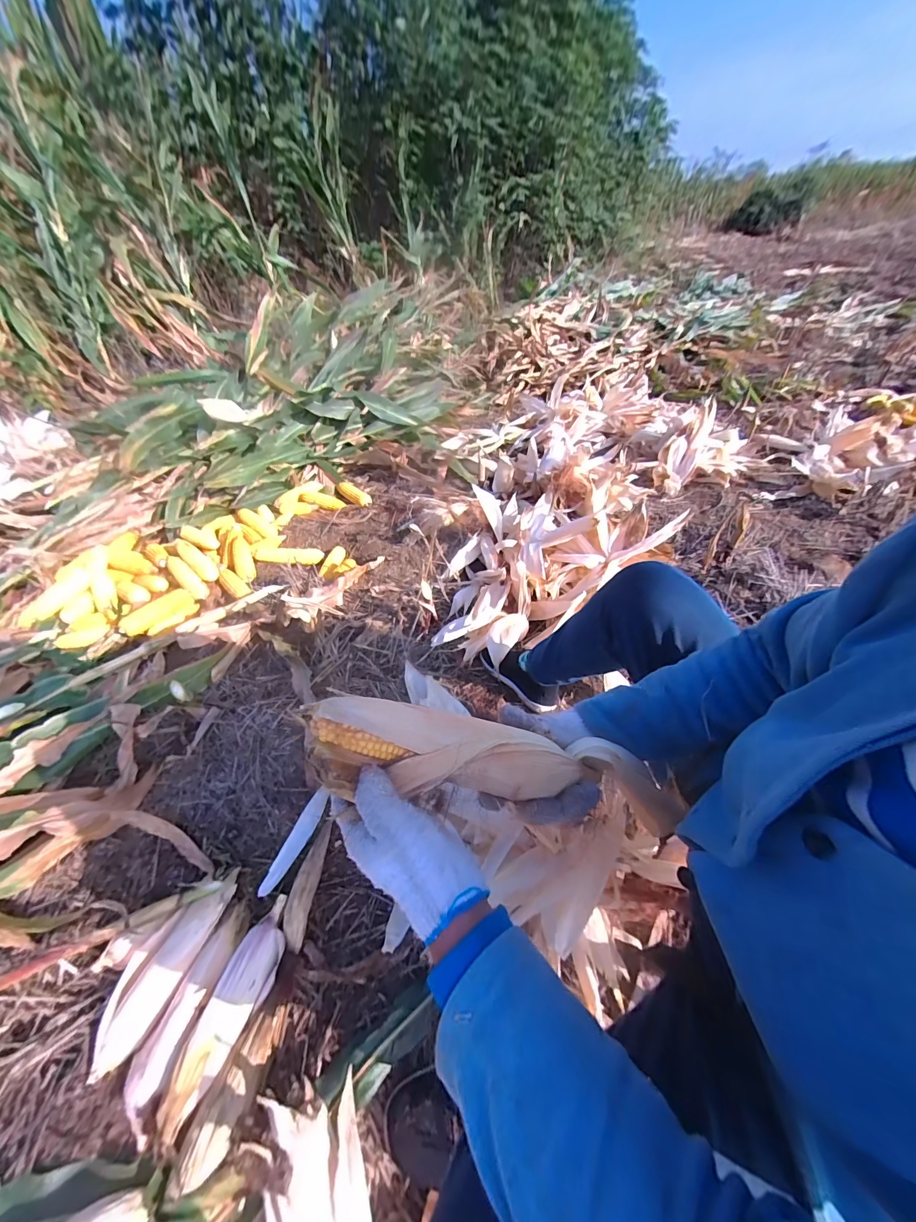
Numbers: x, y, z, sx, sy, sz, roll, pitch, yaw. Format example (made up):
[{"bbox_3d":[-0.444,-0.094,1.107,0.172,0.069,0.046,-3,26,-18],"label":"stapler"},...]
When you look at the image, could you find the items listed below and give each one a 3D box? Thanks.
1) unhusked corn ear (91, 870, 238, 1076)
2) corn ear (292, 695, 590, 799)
[{"bbox_3d":[-0.449,0.535,0.605,0.085,0.046,0.245,16,47,17],"label":"unhusked corn ear"},{"bbox_3d":[-0.007,0.122,0.338,0.237,0.050,0.063,13,43,-13],"label":"corn ear"}]

